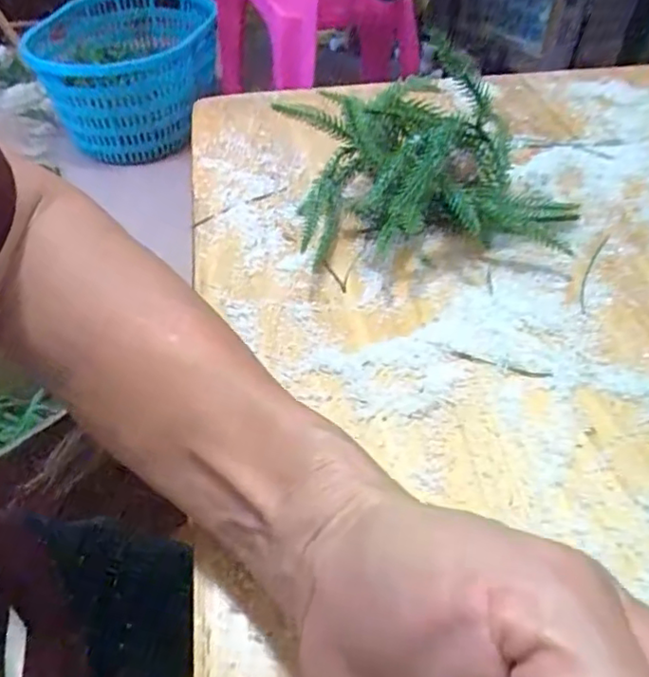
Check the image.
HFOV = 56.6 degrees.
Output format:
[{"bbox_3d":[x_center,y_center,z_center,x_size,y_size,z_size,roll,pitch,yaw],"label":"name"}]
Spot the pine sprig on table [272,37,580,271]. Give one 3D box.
[{"bbox_3d":[0.062,-0.103,0.346,0.159,0.073,0.111,-8,48,-6],"label":"pine sprig on table"}]

